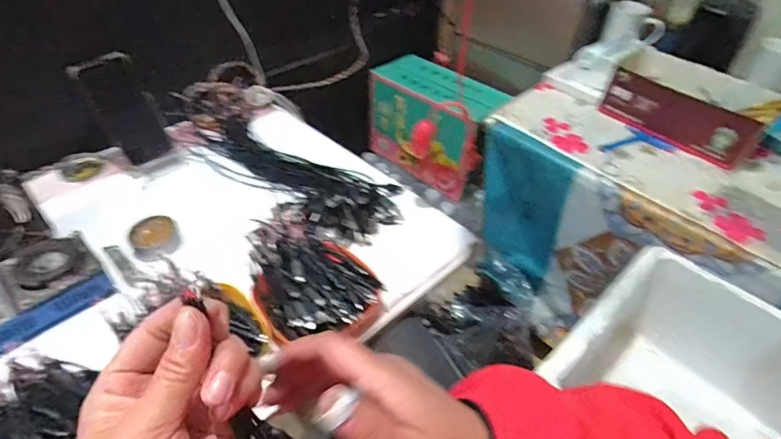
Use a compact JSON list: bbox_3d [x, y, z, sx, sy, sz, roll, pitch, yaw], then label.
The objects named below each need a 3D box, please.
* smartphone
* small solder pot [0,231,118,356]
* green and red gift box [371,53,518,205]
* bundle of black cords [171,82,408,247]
[{"bbox_3d":[-0.418,-0.173,0.715,0.082,0.173,0.016,-38,31,-28],"label":"smartphone"},{"bbox_3d":[-0.422,0.082,0.519,0.151,0.047,0.101,-34,55,-31],"label":"small solder pot"},{"bbox_3d":[0.112,-0.240,1.158,0.337,0.246,0.154,31,51,26],"label":"green and red gift box"},{"bbox_3d":[-0.188,-0.111,0.737,0.472,0.055,0.164,31,51,26],"label":"bundle of black cords"}]

